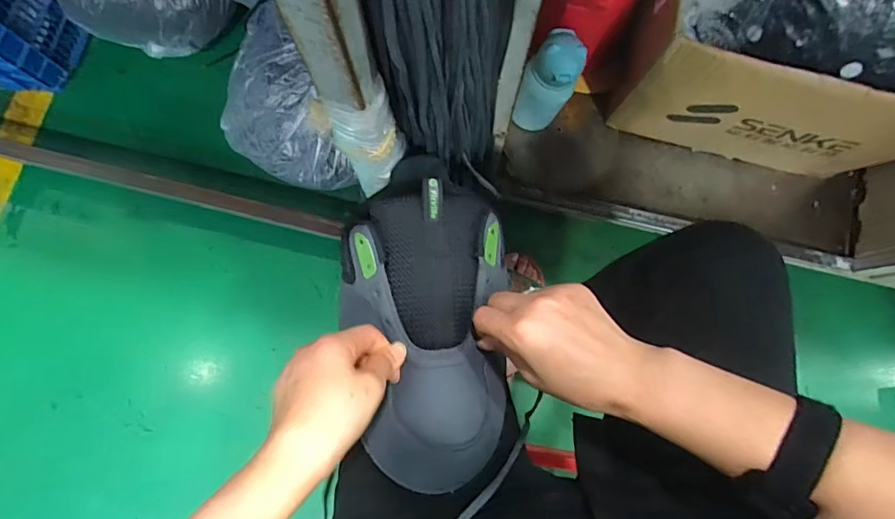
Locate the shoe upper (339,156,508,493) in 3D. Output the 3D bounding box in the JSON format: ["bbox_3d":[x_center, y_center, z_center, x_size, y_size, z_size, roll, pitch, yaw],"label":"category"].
[{"bbox_3d":[-0.016,0.043,0.381,0.130,0.056,0.256,-5,81,-1],"label":"shoe upper"}]

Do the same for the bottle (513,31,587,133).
[{"bbox_3d":[0.151,-0.264,0.718,0.074,0.192,0.068,0,80,0],"label":"bottle"}]

